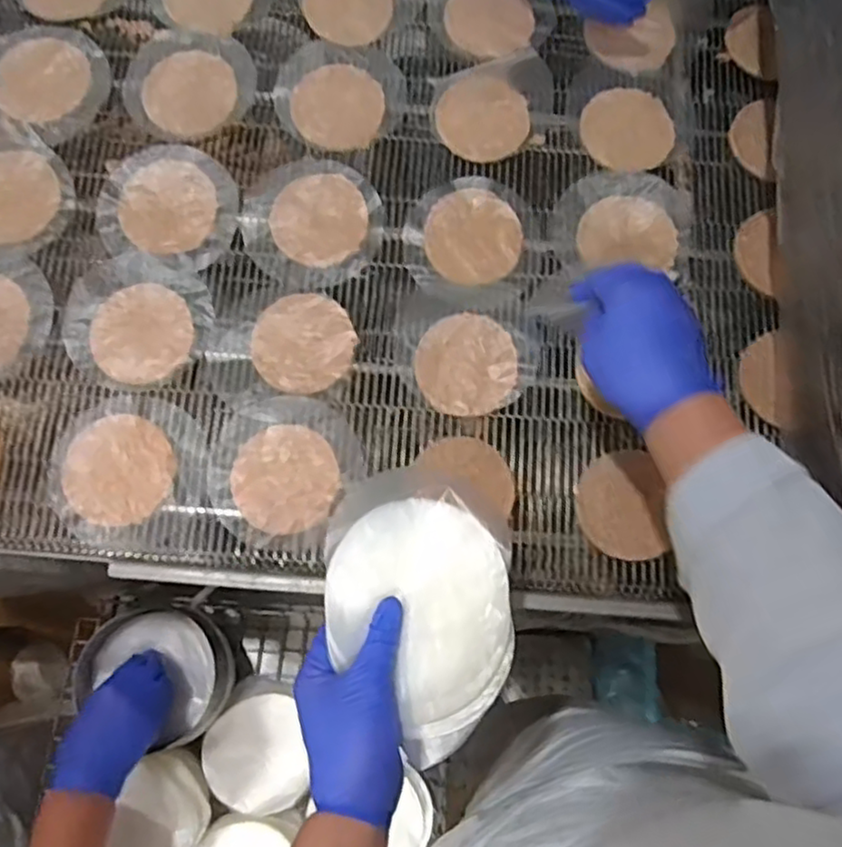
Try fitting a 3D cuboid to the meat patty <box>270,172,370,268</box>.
[{"bbox_3d":[-0.089,-0.181,0.597,0.083,0.004,0.085,0,75,-1],"label":"meat patty"}]

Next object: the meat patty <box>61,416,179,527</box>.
[{"bbox_3d":[-0.239,0.036,0.537,0.081,0.006,0.087,-26,77,-7],"label":"meat patty"}]

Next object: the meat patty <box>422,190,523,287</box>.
[{"bbox_3d":[0.047,-0.165,0.596,0.084,0.005,0.086,-17,76,-5],"label":"meat patty"}]

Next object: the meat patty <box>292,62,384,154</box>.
[{"bbox_3d":[-0.077,-0.294,0.632,0.084,0.005,0.093,-11,76,-4],"label":"meat patty"}]

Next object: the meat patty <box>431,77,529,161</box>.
[{"bbox_3d":[0.060,-0.282,0.625,0.085,0.012,0.084,0,75,-1],"label":"meat patty"}]

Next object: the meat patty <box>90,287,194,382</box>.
[{"bbox_3d":[-0.233,-0.075,0.565,0.081,0.004,0.083,-11,76,-4],"label":"meat patty"}]

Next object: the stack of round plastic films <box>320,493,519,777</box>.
[{"bbox_3d":[0.004,0.122,0.439,0.122,0.020,0.143,-40,79,-10],"label":"stack of round plastic films"}]

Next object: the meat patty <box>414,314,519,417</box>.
[{"bbox_3d":[0.038,-0.049,0.564,0.082,0.008,0.084,0,75,-1],"label":"meat patty"}]

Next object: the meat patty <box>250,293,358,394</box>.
[{"bbox_3d":[-0.098,-0.068,0.567,0.083,0.005,0.083,0,75,-1],"label":"meat patty"}]

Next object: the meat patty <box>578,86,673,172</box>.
[{"bbox_3d":[0.191,-0.272,0.627,0.084,0.008,0.082,0,75,-1],"label":"meat patty"}]

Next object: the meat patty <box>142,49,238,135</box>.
[{"bbox_3d":[-0.214,-0.308,0.629,0.084,0.004,0.090,-20,76,-6],"label":"meat patty"}]

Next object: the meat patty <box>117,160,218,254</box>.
[{"bbox_3d":[-0.222,-0.191,0.595,0.086,0.004,0.081,0,75,-1],"label":"meat patty"}]

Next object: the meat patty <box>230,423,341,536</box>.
[{"bbox_3d":[-0.107,0.044,0.537,0.082,0.005,0.084,0,75,-1],"label":"meat patty"}]

